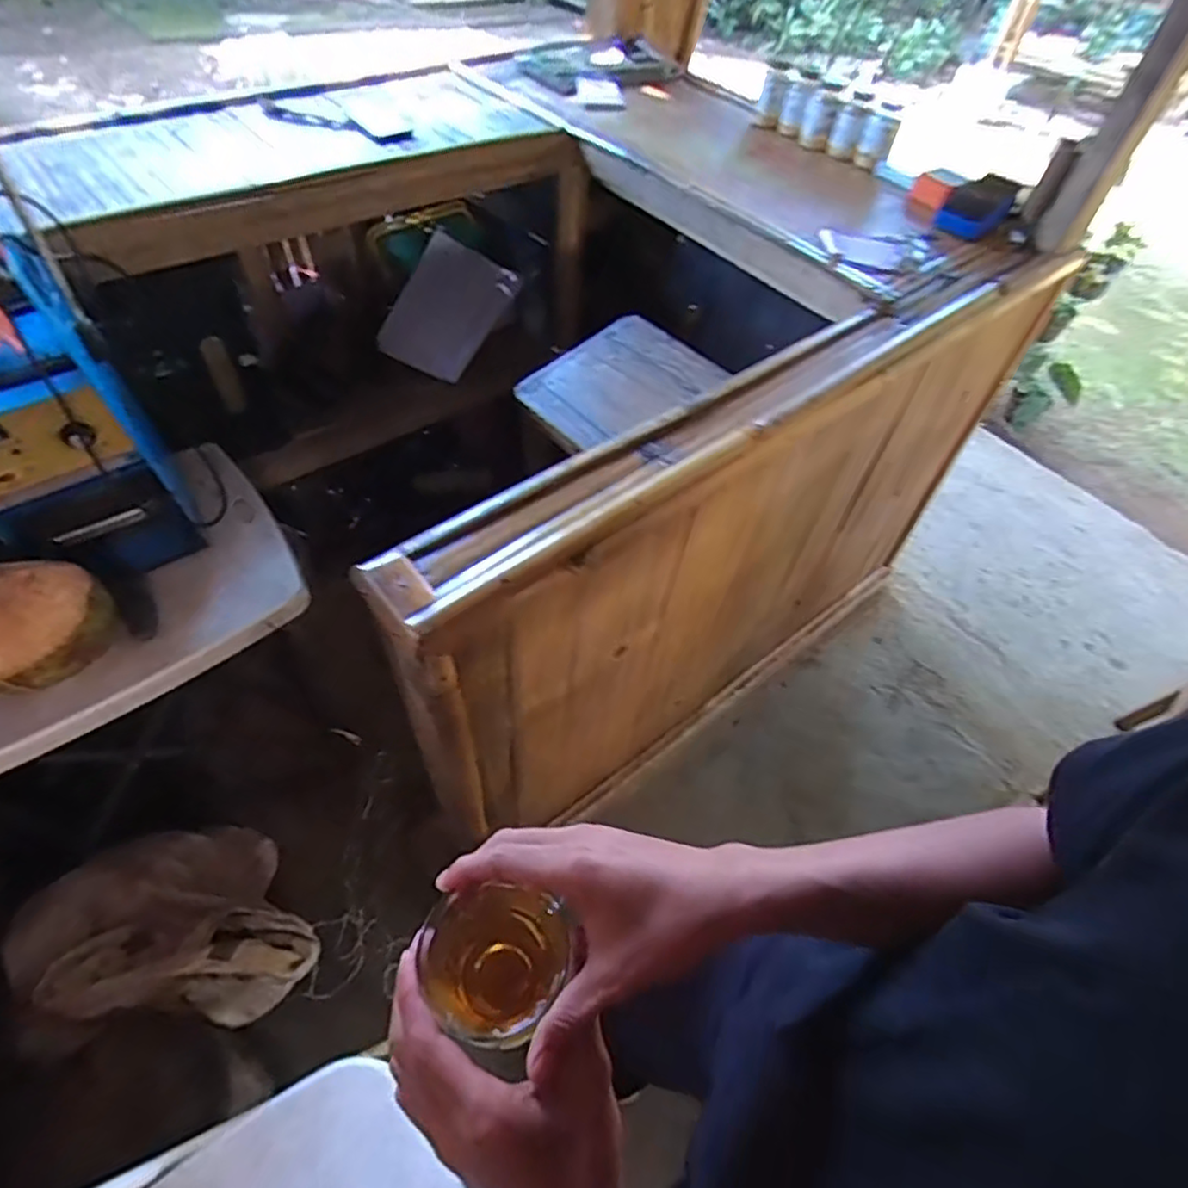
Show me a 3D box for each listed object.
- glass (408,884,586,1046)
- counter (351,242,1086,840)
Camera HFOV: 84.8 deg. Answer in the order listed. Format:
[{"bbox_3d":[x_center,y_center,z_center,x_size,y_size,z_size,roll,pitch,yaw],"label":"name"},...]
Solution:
[{"bbox_3d":[-0.051,0.213,0.378,0.083,0.073,0.075,-15,55,-15],"label":"glass"},{"bbox_3d":[0.248,-0.017,1.159,1.231,0.830,0.144,-32,61,-25],"label":"counter"}]

